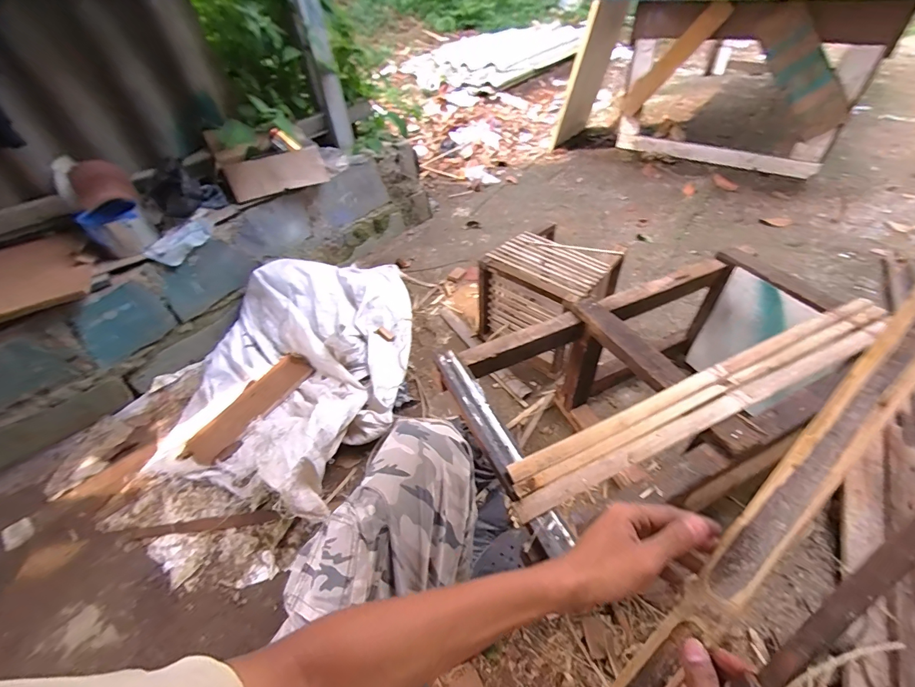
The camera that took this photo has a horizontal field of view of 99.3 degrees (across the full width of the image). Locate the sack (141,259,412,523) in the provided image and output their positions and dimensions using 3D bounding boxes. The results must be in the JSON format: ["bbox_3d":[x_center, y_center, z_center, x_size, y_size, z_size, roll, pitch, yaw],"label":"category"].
[{"bbox_3d":[-0.459,-0.010,1.247,0.656,0.209,0.964,10,48,15],"label":"sack"}]

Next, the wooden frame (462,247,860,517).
[{"bbox_3d":[0.440,0.119,0.872,0.723,0.354,0.409,-24,49,-16],"label":"wooden frame"}]

